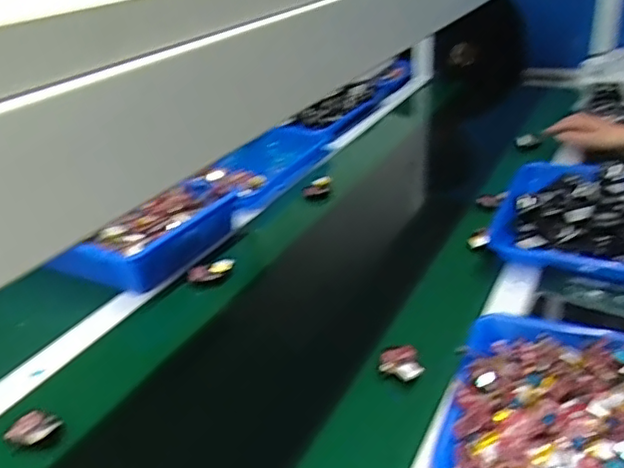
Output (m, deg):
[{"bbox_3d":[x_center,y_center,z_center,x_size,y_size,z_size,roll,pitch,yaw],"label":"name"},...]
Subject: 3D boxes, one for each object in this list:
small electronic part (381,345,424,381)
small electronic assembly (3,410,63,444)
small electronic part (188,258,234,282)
[{"bbox_3d":[0.094,0.135,0.663,0.044,0.022,0.044,0,23,13],"label":"small electronic part"},{"bbox_3d":[-0.269,0.187,0.611,0.044,0.008,0.044,10,27,33],"label":"small electronic assembly"},{"bbox_3d":[-0.136,0.050,0.861,0.065,0.020,0.023,-14,24,-20],"label":"small electronic part"}]

